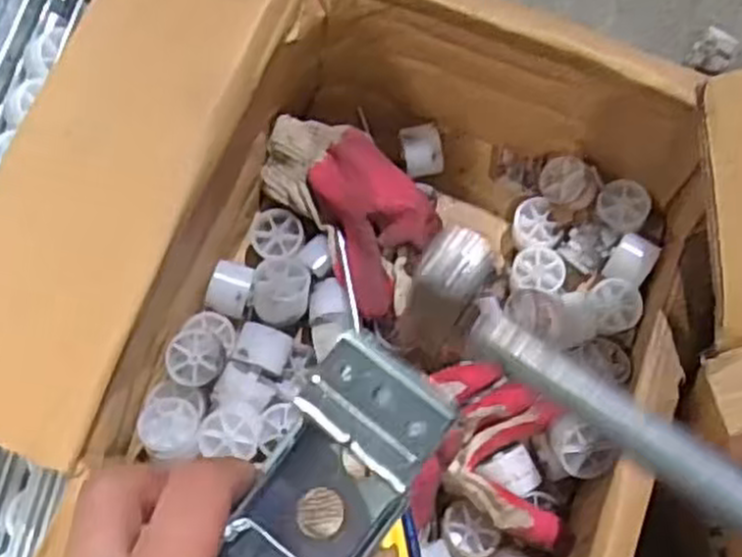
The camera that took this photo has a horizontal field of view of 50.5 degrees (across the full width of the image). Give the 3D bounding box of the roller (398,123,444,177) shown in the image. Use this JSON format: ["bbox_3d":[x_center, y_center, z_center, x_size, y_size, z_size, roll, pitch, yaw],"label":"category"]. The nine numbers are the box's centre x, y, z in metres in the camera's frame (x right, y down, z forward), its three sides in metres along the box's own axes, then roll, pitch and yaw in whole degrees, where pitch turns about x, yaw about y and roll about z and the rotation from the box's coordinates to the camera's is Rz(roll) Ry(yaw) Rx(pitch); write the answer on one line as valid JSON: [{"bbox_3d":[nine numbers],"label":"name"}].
[{"bbox_3d":[0.035,-0.086,0.546,0.026,0.028,0.032,-9,73,-5],"label":"roller"}]

